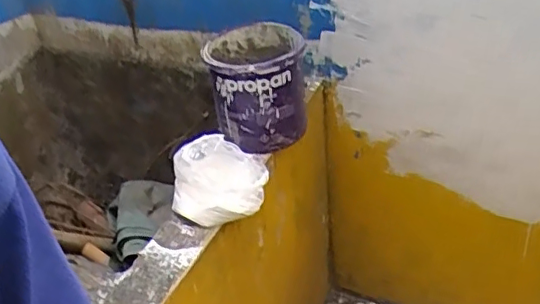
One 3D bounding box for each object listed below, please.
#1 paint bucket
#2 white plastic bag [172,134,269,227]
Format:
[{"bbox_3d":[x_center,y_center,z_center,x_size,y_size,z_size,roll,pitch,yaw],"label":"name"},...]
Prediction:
[{"bbox_3d":[-0.023,-0.123,1.051,0.172,0.177,0.182,-12,37,-9],"label":"paint bucket"},{"bbox_3d":[-0.083,0.044,0.935,0.153,0.084,0.138,-3,36,3],"label":"white plastic bag"}]

